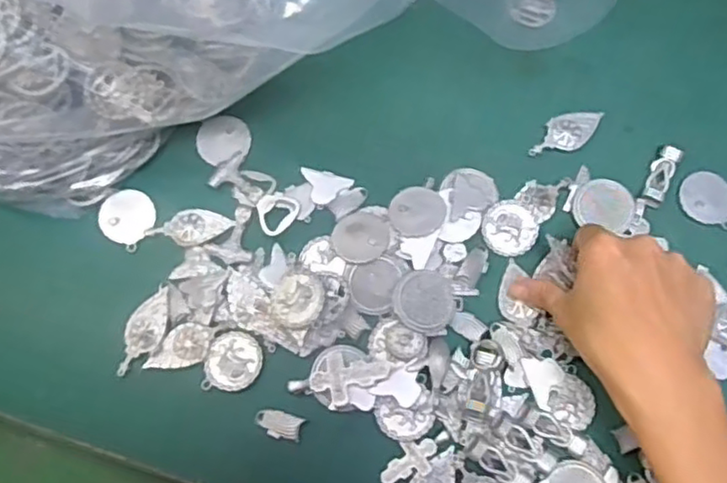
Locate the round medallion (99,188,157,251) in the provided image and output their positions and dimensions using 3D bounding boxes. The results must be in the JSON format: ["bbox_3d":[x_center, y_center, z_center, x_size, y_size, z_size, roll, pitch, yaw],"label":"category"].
[{"bbox_3d":[-0.161,-0.017,0.455,0.037,0.005,0.036,0,77,0],"label":"round medallion"}]

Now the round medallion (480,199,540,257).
[{"bbox_3d":[0.100,-0.010,0.451,0.037,0.005,0.038,0,77,0],"label":"round medallion"}]

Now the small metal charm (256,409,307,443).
[{"bbox_3d":[-0.053,0.115,0.418,0.029,0.004,0.016,15,77,4],"label":"small metal charm"}]

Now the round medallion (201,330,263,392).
[{"bbox_3d":[-0.084,0.077,0.431,0.035,0.005,0.038,0,77,0],"label":"round medallion"}]

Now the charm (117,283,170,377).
[{"bbox_3d":[-0.141,0.058,0.432,0.024,0.004,0.061,17,78,4],"label":"charm"}]

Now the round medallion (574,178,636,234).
[{"bbox_3d":[0.164,-0.025,0.453,0.038,0.007,0.036,0,77,0],"label":"round medallion"}]

